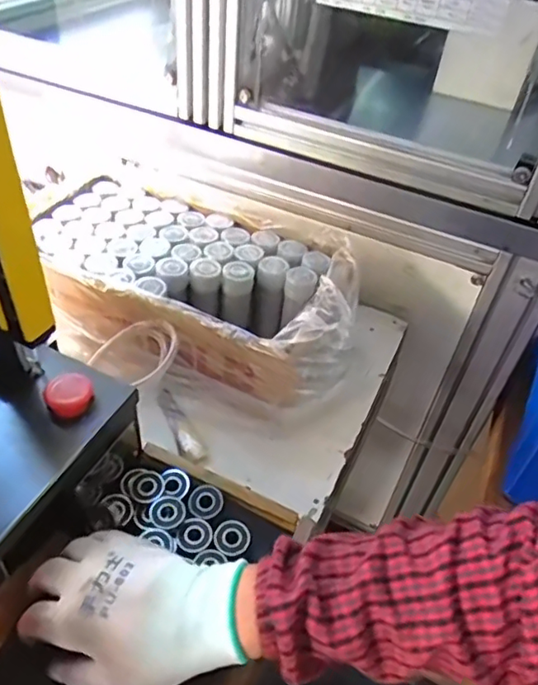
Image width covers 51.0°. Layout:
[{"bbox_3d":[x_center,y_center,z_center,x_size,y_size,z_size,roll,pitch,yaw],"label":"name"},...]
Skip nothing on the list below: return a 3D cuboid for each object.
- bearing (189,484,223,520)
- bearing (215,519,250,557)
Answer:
[{"bbox_3d":[-0.058,0.145,0.516,0.030,0.006,0.030,4,44,-4],"label":"bearing"},{"bbox_3d":[-0.032,0.171,0.497,0.030,0.004,0.033,4,44,-4],"label":"bearing"}]

